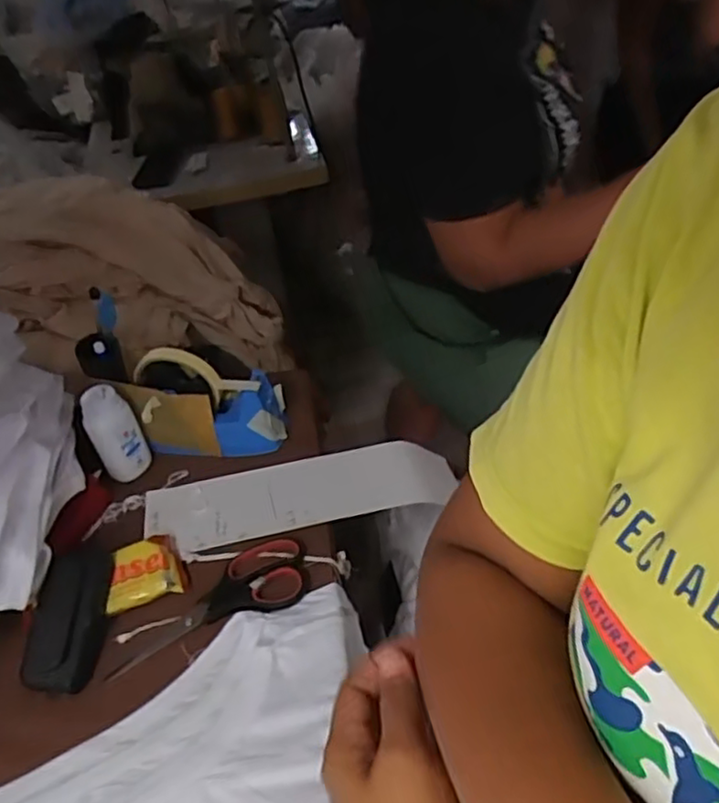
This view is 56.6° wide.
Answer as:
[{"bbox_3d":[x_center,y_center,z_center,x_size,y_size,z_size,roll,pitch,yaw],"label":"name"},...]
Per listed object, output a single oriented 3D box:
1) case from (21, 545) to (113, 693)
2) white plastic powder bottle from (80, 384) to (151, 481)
[{"bbox_3d":[-0.231,0.170,0.528,0.051,0.035,0.107,2,68,10],"label":"case"},{"bbox_3d":[-0.231,0.031,0.634,0.045,0.100,0.025,-26,46,-19],"label":"white plastic powder bottle"}]

